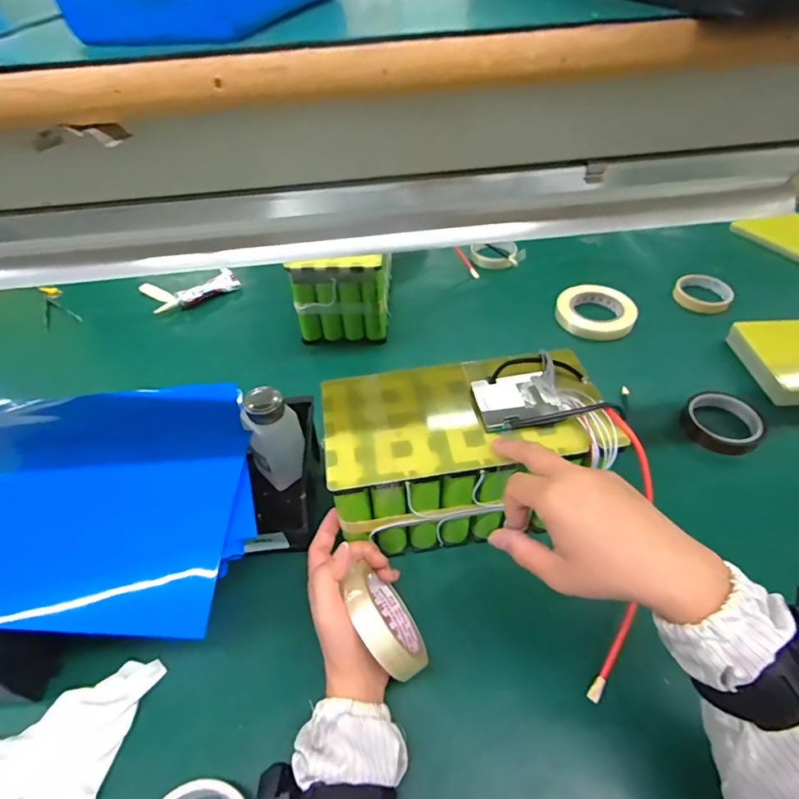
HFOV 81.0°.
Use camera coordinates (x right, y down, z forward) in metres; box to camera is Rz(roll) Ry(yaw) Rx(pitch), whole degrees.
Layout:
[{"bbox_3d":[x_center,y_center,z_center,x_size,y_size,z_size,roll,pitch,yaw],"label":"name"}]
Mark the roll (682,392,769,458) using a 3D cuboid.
[{"bbox_3d":[0.425,0.028,0.613,0.093,0.021,0.090,-2,45,2],"label":"roll"}]

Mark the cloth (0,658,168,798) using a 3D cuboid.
[{"bbox_3d":[-0.281,0.291,0.387,0.155,0.029,0.096,-20,48,-16],"label":"cloth"}]

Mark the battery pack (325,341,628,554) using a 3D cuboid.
[{"bbox_3d":[0.066,0.053,0.496,0.268,0.151,0.141,-6,45,-2],"label":"battery pack"}]

